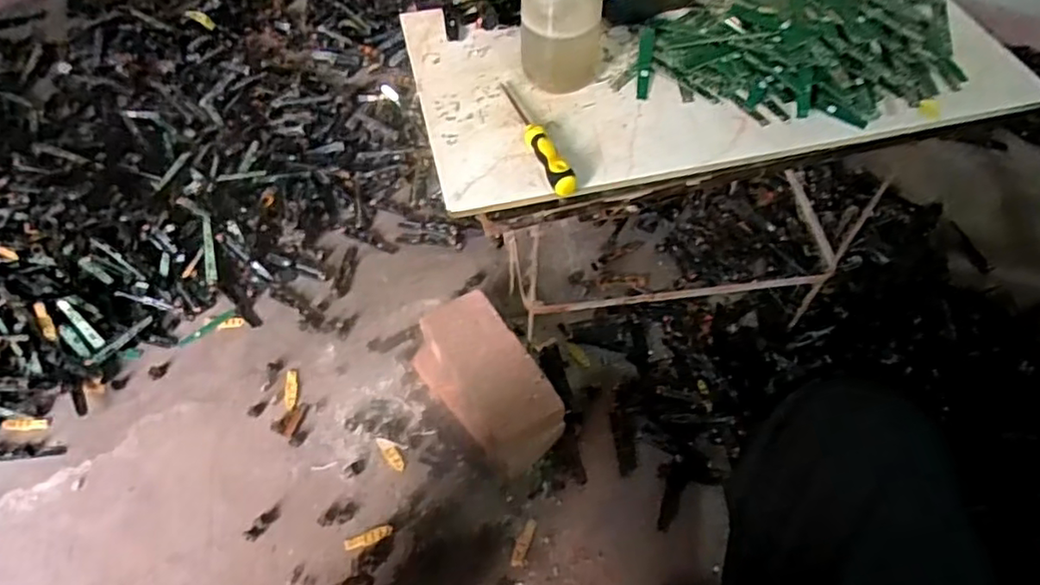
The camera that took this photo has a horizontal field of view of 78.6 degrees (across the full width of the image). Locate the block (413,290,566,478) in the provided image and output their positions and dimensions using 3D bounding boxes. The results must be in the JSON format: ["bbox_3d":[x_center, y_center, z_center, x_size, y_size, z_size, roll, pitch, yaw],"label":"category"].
[{"bbox_3d":[-0.046,0.129,0.890,0.123,0.110,0.245,-29,60,-20],"label":"block"}]

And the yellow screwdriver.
[{"bbox_3d":[0.011,-0.145,0.568,0.018,0.028,0.154,-19,57,-13],"label":"yellow screwdriver"}]

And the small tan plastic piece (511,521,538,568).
[{"bbox_3d":[0.005,0.319,0.810,0.021,0.004,0.059,12,55,8],"label":"small tan plastic piece"}]

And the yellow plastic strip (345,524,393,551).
[{"bbox_3d":[-0.195,0.317,0.822,0.061,0.004,0.017,-17,62,-15],"label":"yellow plastic strip"}]

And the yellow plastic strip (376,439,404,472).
[{"bbox_3d":[-0.178,0.223,0.881,0.020,0.004,0.055,-29,65,-20],"label":"yellow plastic strip"}]

